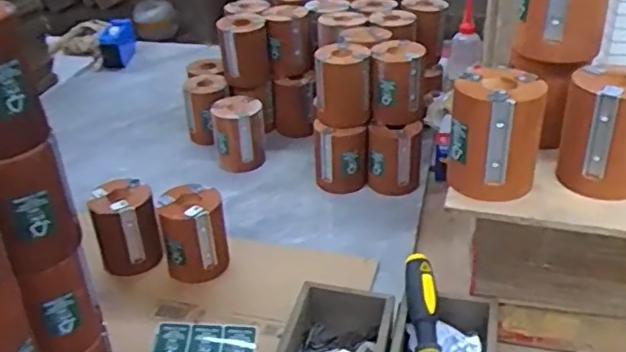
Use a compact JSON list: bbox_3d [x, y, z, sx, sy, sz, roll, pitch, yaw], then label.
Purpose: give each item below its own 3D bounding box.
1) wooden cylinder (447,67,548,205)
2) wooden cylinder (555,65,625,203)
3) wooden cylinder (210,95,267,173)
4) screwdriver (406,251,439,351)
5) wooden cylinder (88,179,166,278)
[{"bbox_3d":[0.166,-0.039,0.579,0.081,0.098,0.074,7,32,15],"label":"wooden cylinder"},{"bbox_3d":[0.269,-0.041,0.574,0.081,0.099,0.069,12,34,23],"label":"wooden cylinder"},{"bbox_3d":[-0.120,-0.069,1.030,0.083,0.097,0.071,-7,31,-8],"label":"wooden cylinder"},{"bbox_3d":[0.115,0.165,0.642,0.030,0.025,0.180,-4,62,2],"label":"screwdriver"},{"bbox_3d":[-0.242,0.069,0.833,0.079,0.108,0.077,-12,32,-15],"label":"wooden cylinder"}]

